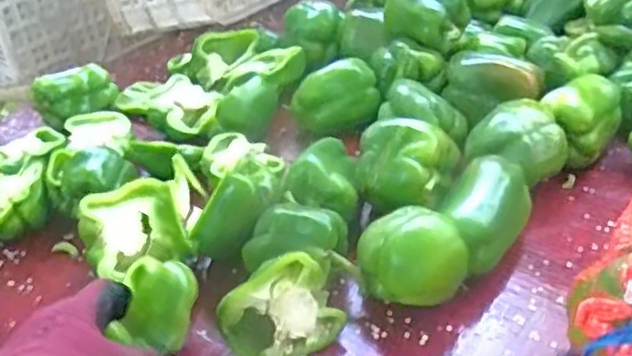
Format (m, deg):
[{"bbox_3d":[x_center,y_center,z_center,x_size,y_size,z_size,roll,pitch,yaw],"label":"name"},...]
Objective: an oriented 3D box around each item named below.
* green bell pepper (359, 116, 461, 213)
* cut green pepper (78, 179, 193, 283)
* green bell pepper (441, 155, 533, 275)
[{"bbox_3d":[0.087,-0.011,0.686,0.093,0.078,0.073,15,40,24],"label":"green bell pepper"},{"bbox_3d":[-0.177,0.044,0.643,0.094,0.061,0.079,-27,42,-28],"label":"cut green pepper"},{"bbox_3d":[0.161,0.041,0.655,0.065,0.084,0.115,22,43,31],"label":"green bell pepper"}]

